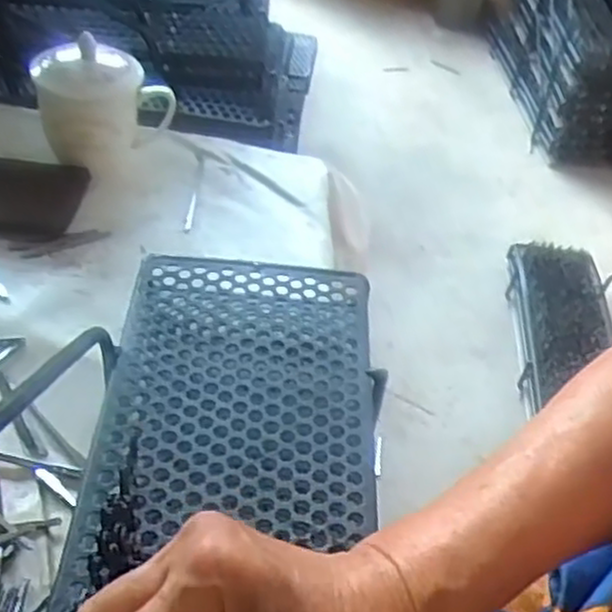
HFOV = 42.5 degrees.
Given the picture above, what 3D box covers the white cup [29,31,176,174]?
[{"bbox_3d":[-0.169,-0.167,0.669,0.112,0.099,0.083,-5,44,-14],"label":"white cup"}]

